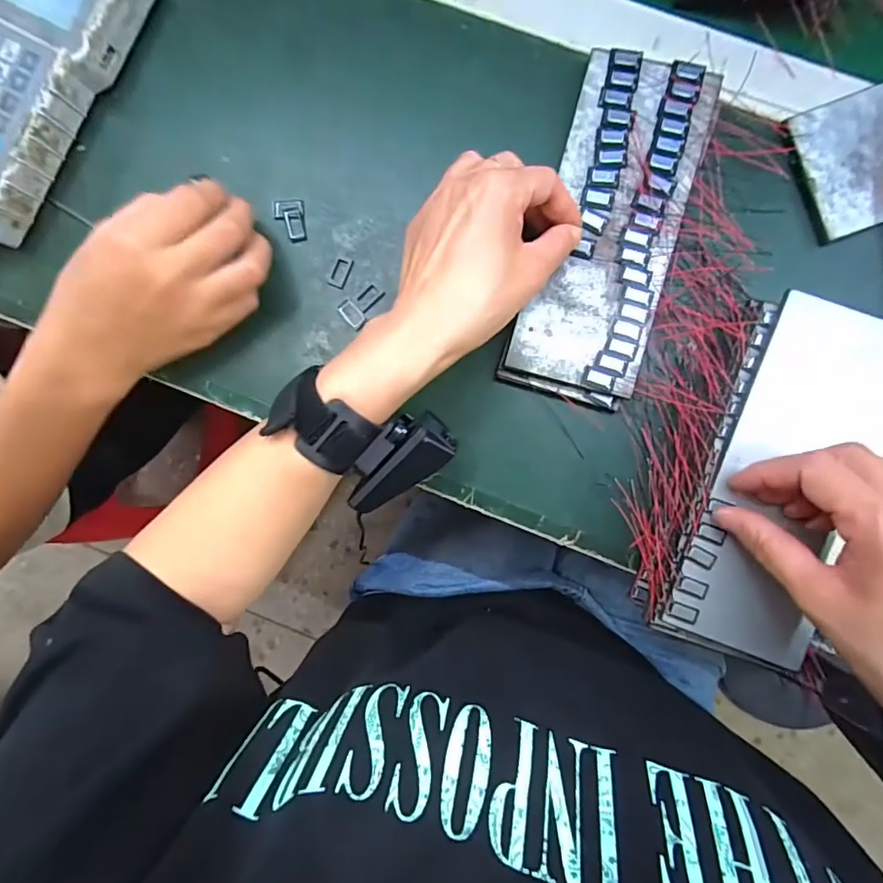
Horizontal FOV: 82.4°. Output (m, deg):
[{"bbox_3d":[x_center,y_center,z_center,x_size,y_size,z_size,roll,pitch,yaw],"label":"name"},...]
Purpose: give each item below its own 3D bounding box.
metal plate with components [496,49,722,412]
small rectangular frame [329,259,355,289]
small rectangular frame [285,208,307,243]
[{"bbox_3d":[0.104,-0.131,0.315,0.081,0.013,0.210,15,93,3],"label":"metal plate with components"},{"bbox_3d":[-0.067,-0.113,0.338,0.012,0.004,0.021,22,92,3],"label":"small rectangular frame"},{"bbox_3d":[-0.098,-0.146,0.339,0.011,0.004,0.022,-11,90,3],"label":"small rectangular frame"}]

